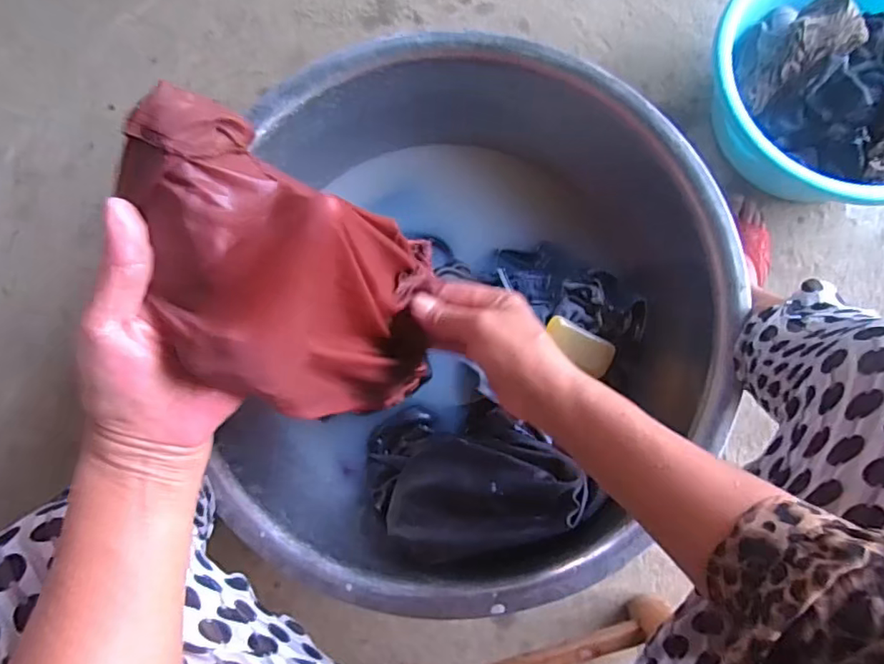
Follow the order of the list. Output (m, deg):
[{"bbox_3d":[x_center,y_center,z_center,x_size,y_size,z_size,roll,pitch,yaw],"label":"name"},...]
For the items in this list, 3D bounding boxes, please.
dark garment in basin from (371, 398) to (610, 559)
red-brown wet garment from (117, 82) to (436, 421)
[{"bbox_3d":[0.033,0.167,0.652,0.249,0.139,0.161,-7,82,-1],"label":"dark garment in basin"},{"bbox_3d":[-0.072,-0.024,0.330,0.075,0.234,0.136,30,82,30],"label":"red-brown wet garment"}]

